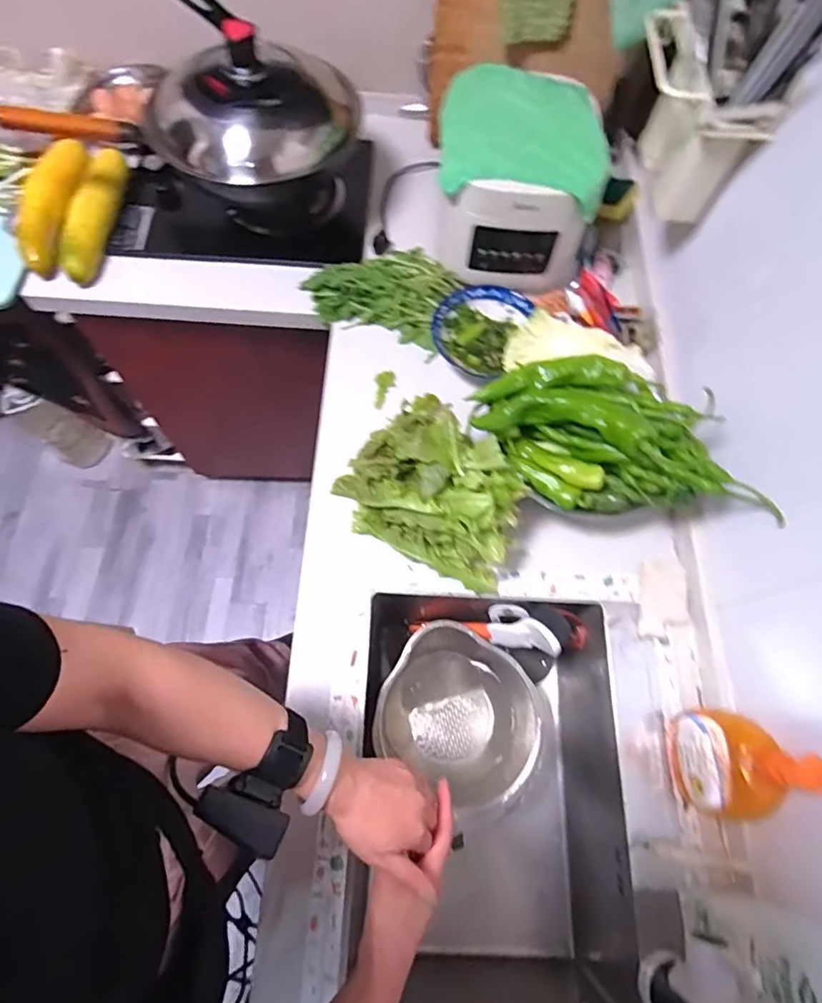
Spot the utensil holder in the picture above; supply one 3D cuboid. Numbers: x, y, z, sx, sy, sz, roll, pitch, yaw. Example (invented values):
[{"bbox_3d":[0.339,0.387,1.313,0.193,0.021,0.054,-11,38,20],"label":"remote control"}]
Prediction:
[{"bbox_3d":[0.351,-0.486,0.679,0.112,0.167,0.183,-2,68,-4],"label":"utensil holder"}]

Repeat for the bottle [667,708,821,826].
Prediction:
[{"bbox_3d":[0.335,0.273,0.535,0.047,0.191,0.108,0,67,-3],"label":"bottle"}]

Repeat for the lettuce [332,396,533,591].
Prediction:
[{"bbox_3d":[0.033,-0.022,0.654,0.228,0.145,0.159,29,69,9],"label":"lettuce"}]

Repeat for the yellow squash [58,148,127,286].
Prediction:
[{"bbox_3d":[-0.515,-0.476,0.852,0.062,0.052,0.265,7,67,0],"label":"yellow squash"}]

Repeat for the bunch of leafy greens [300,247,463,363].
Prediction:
[{"bbox_3d":[-0.046,-0.344,0.846,0.231,0.045,0.152,22,68,6],"label":"bunch of leafy greens"}]

